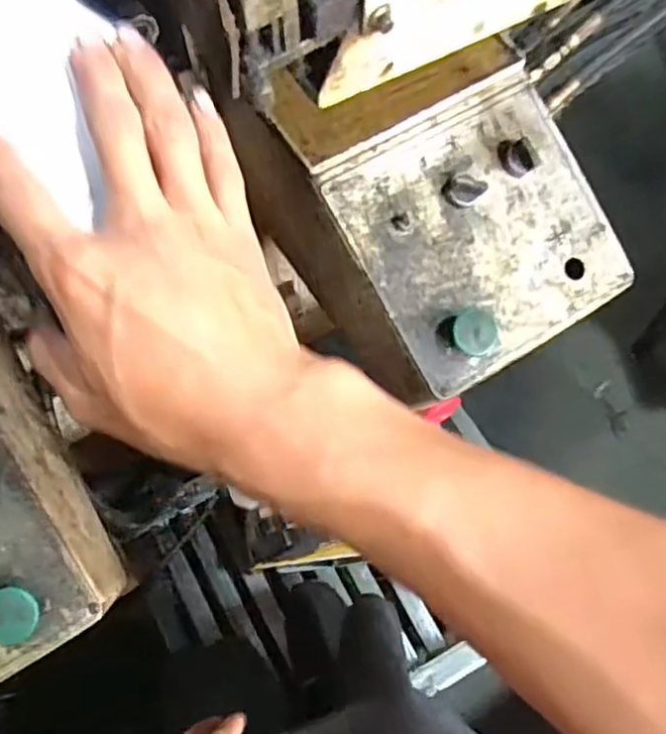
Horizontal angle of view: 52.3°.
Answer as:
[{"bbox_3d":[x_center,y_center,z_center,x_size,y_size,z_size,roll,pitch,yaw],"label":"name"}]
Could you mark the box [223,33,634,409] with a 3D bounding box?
[{"bbox_3d":[0.101,-0.125,0.646,0.262,0.195,0.276,-29,68,-12],"label":"box"}]

